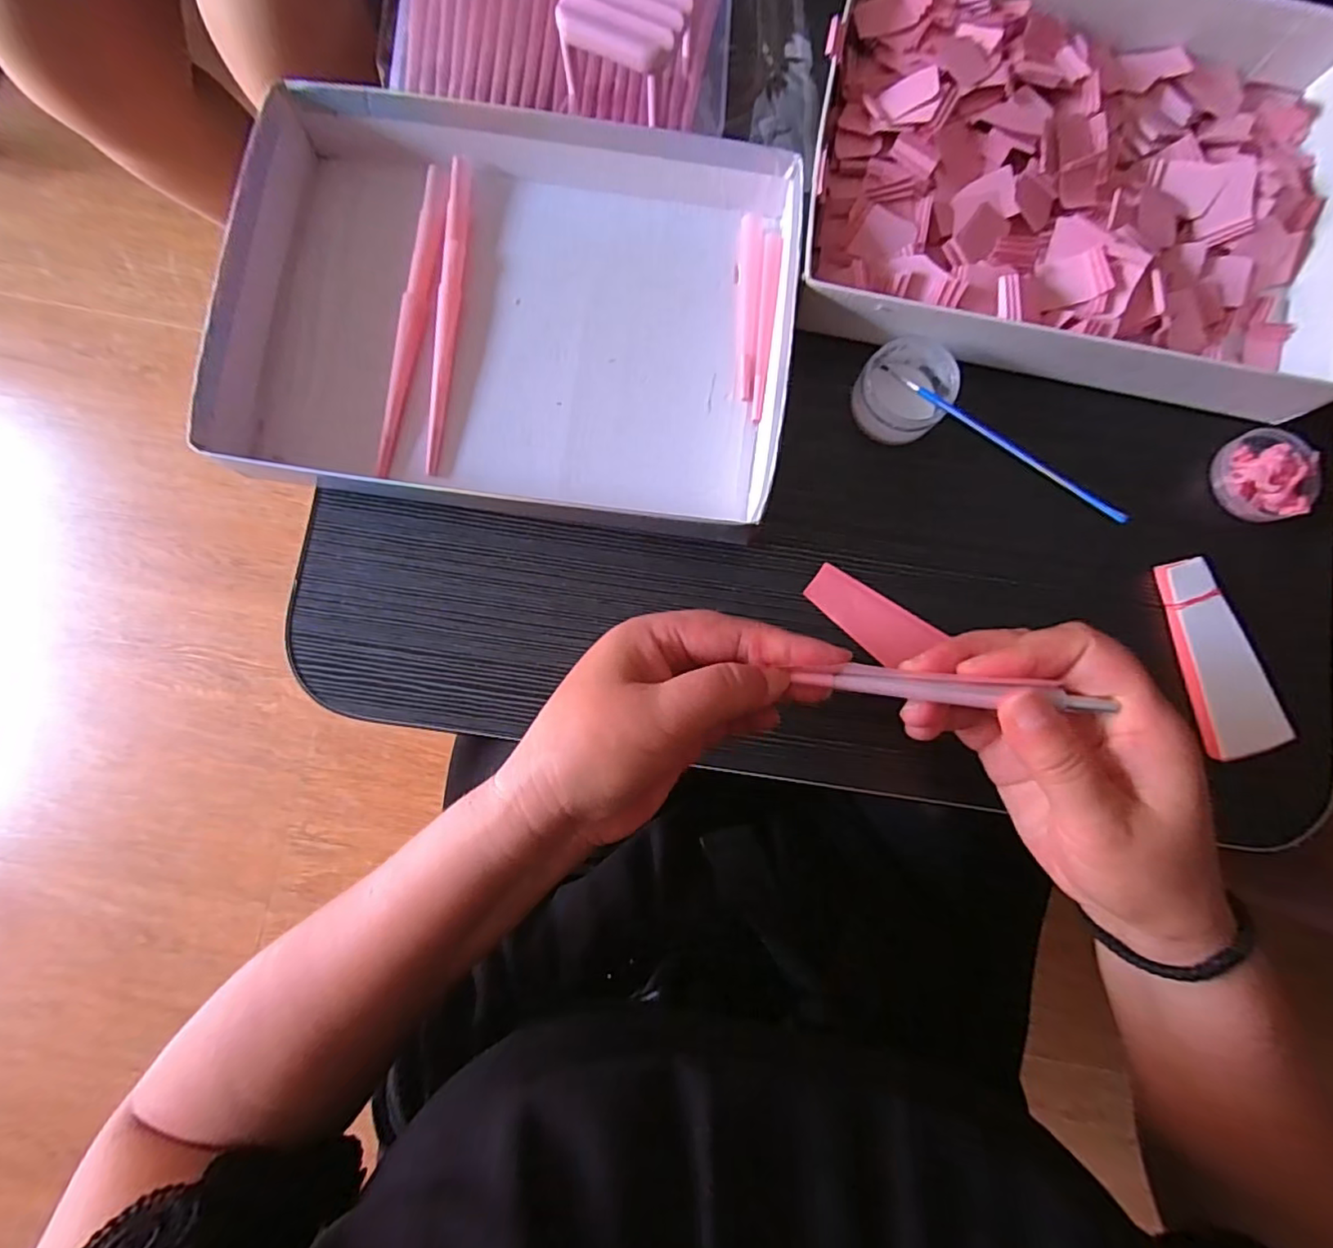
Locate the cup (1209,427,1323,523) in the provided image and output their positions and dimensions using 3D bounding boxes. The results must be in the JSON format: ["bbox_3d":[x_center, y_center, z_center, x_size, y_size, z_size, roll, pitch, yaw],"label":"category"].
[{"bbox_3d":[0.346,-0.086,0.333,0.046,0.024,0.052,-17,84,-2],"label":"cup"}]

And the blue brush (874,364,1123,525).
[{"bbox_3d":[0.164,-0.097,0.297,0.006,0.009,0.151,-35,58,-3],"label":"blue brush"}]

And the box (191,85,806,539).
[{"bbox_3d":[-0.079,-0.183,0.325,0.296,0.034,0.233,7,86,0],"label":"box"}]

